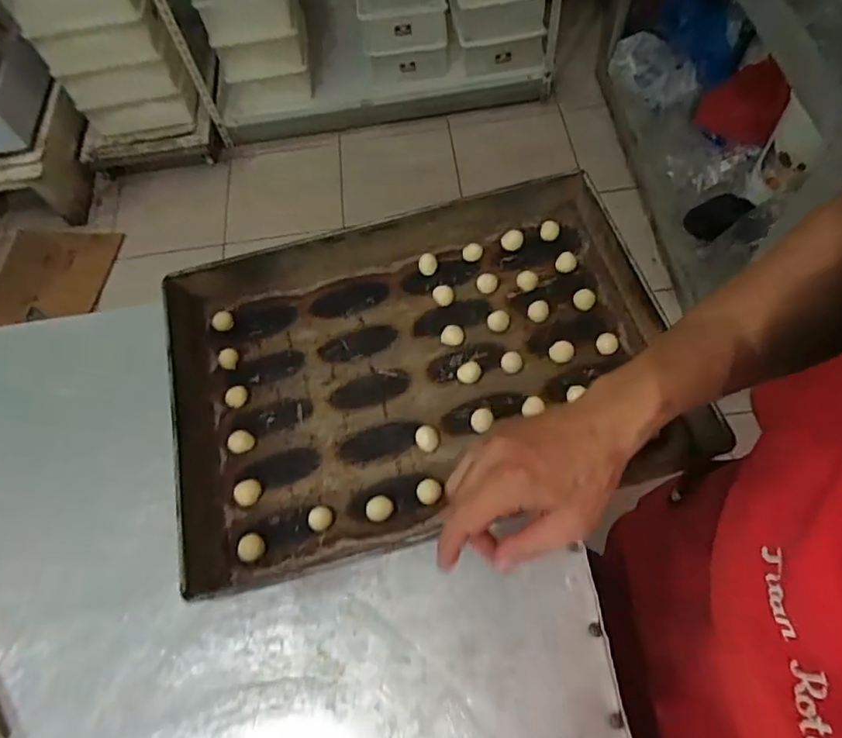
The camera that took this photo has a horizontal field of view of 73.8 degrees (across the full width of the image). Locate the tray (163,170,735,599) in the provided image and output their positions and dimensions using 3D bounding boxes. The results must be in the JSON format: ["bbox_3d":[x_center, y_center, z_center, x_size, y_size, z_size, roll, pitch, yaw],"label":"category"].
[{"bbox_3d":[-0.003,-0.006,0.604,0.521,0.067,0.365,-14,62,-3],"label":"tray"}]

